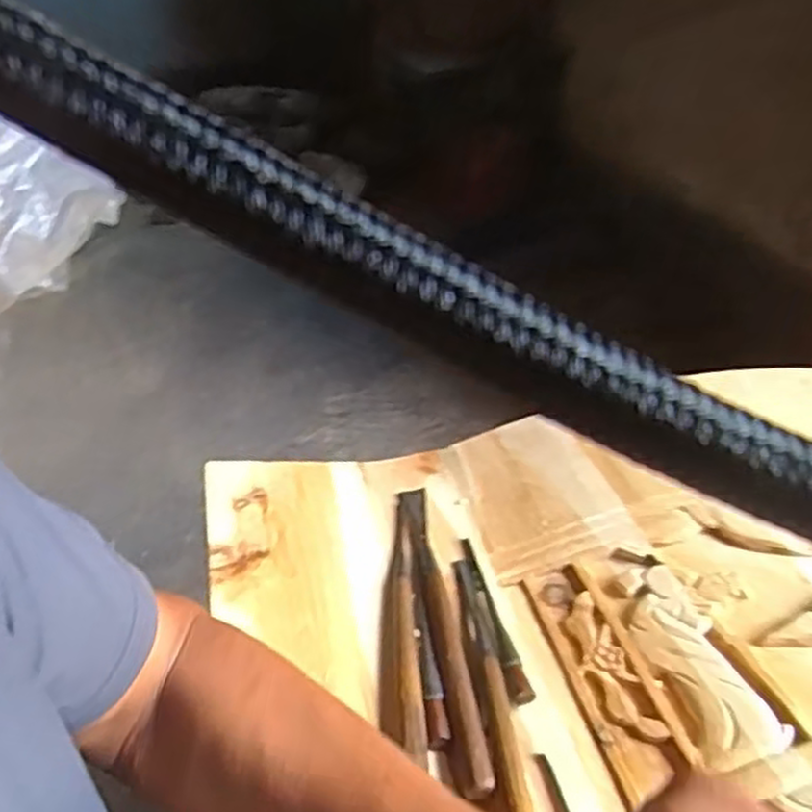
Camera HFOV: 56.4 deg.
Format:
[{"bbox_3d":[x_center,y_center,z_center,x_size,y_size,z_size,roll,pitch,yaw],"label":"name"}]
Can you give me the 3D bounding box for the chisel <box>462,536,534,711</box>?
[{"bbox_3d":[0.057,0.138,0.514,0.014,0.011,0.147,-10,36,-7],"label":"chisel"}]

